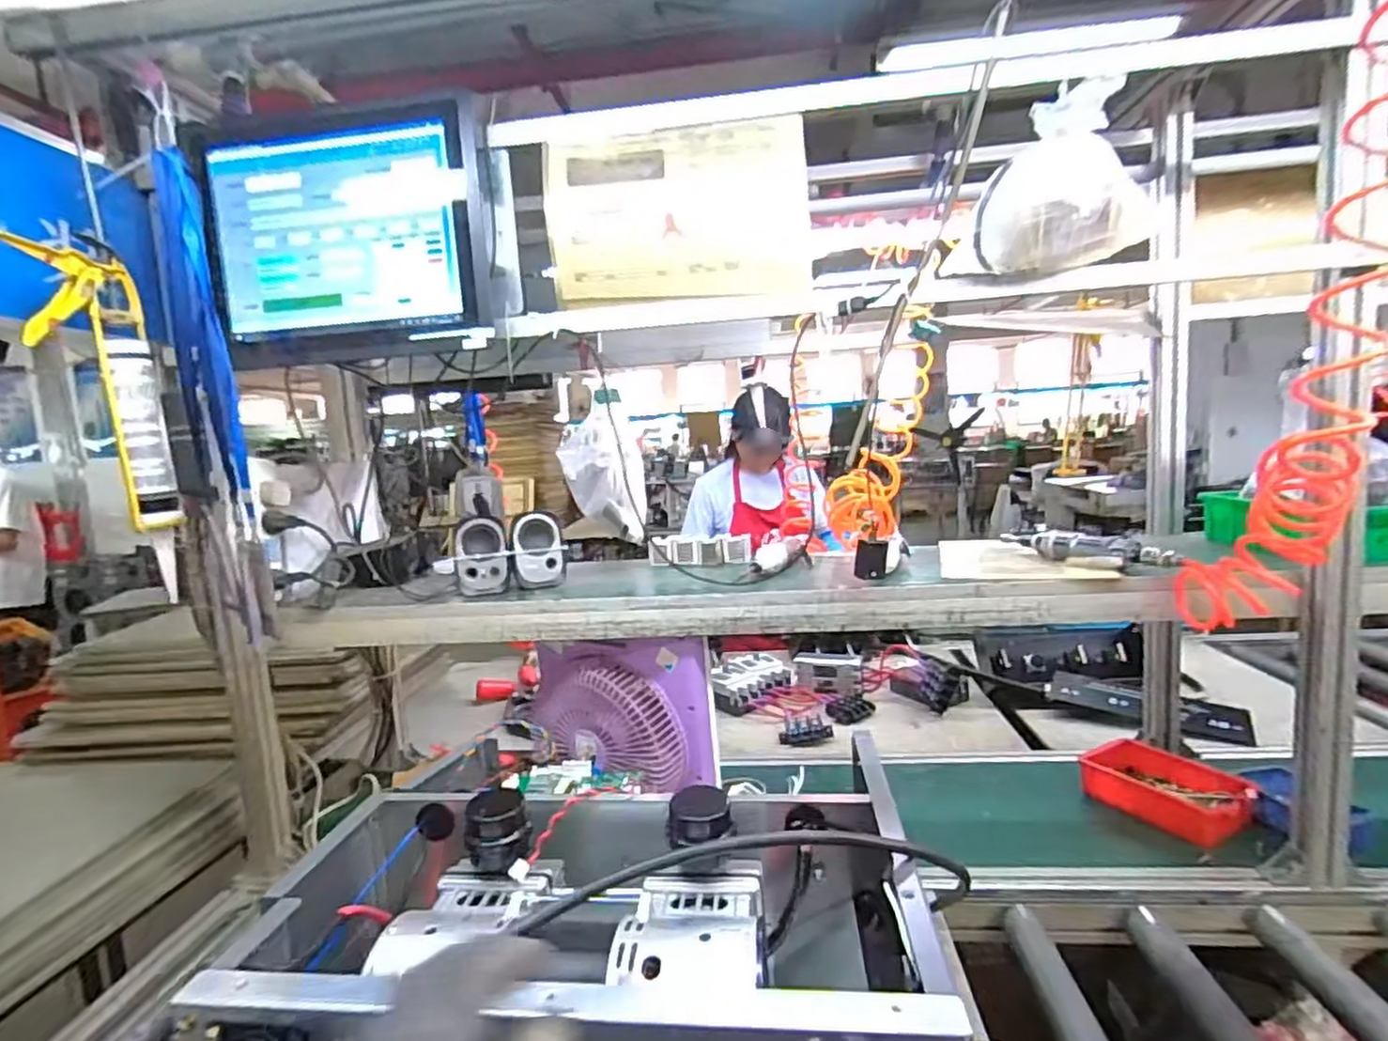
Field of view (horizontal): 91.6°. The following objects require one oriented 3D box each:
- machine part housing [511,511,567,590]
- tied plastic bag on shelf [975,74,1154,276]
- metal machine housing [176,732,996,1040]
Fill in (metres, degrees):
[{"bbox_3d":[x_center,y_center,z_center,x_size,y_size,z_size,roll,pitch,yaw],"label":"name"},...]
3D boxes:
[{"bbox_3d":[-0.251,0.047,1.054,0.079,0.113,0.059,-11,1,-32],"label":"machine part housing"},{"bbox_3d":[0.402,-0.371,0.747,0.157,0.168,0.105,-2,8,35],"label":"tied plastic bag on shelf"},{"bbox_3d":[-0.070,0.405,0.568,0.522,0.305,0.410,-6,7,10],"label":"metal machine housing"}]

